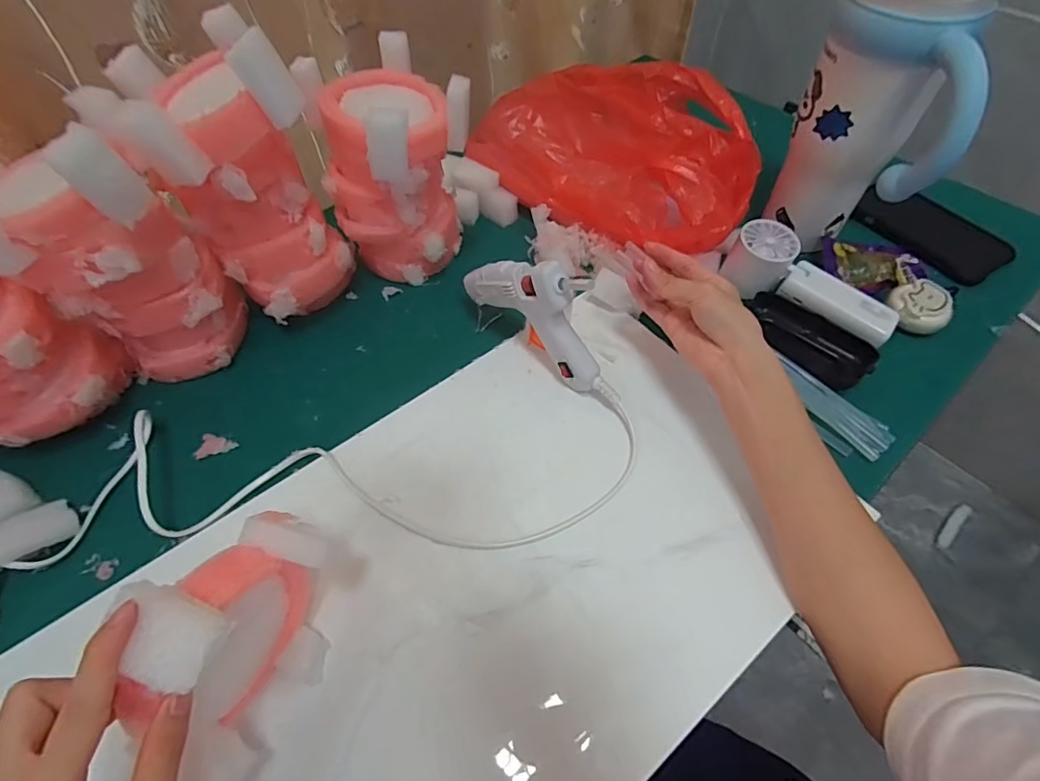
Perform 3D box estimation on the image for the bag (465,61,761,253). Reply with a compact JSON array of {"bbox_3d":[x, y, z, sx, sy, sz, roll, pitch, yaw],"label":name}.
[{"bbox_3d":[0.085,-0.241,0.499,0.305,0.103,0.134,38,65,24],"label":"bag"}]

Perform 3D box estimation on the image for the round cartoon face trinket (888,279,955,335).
[{"bbox_3d":[0.361,-0.075,0.451,0.049,0.021,0.049,-1,55,1],"label":"round cartoon face trinket"}]

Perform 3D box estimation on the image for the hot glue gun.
[{"bbox_3d":[0.011,-0.062,0.409,0.138,0.115,0.024,38,65,24],"label":"hot glue gun"}]

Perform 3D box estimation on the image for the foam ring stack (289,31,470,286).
[{"bbox_3d":[-0.106,-0.191,0.460,0.106,0.178,0.132,38,64,22],"label":"foam ring stack"}]

